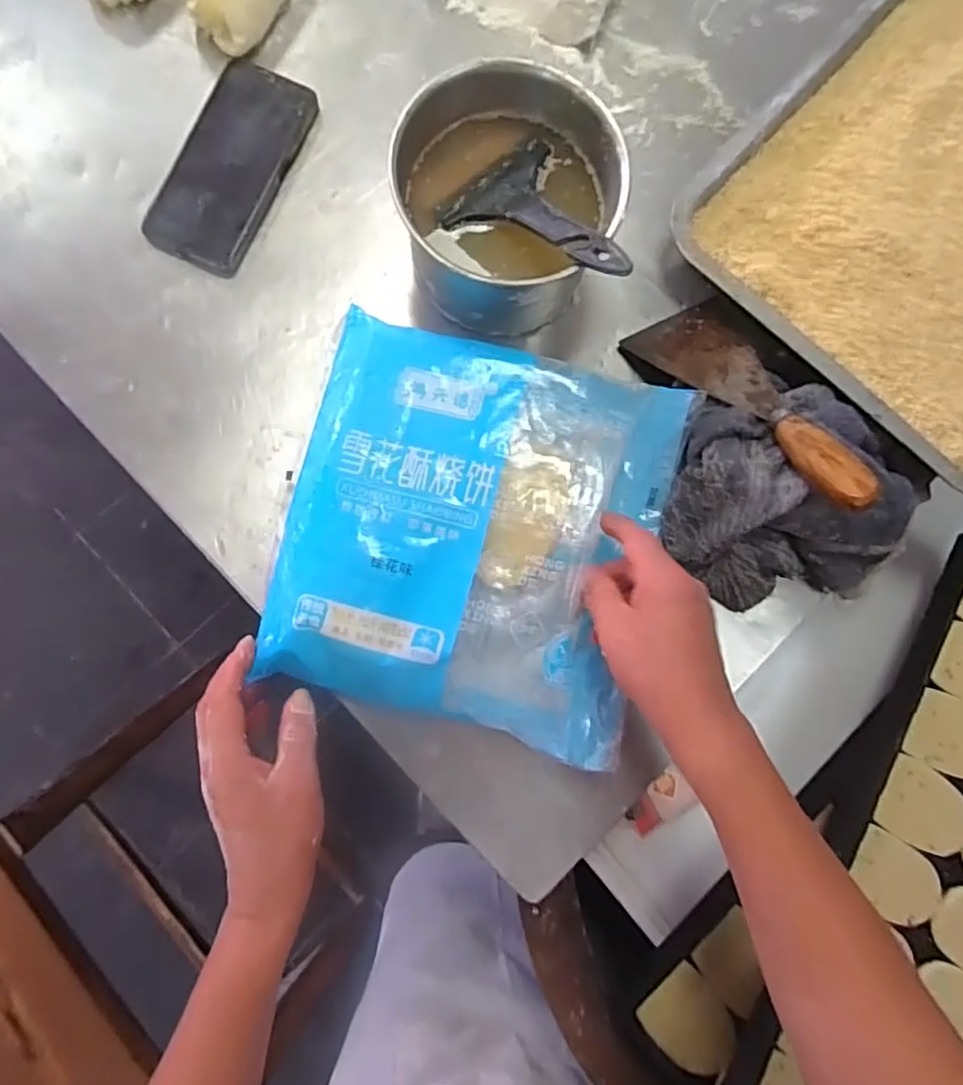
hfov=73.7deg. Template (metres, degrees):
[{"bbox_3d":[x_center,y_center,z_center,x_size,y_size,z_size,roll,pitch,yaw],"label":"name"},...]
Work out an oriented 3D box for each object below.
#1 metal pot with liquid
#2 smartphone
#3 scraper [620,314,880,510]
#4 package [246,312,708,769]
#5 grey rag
[{"bbox_3d":[0.018,-0.242,0.468,0.147,0.097,0.148,0,84,-4],"label":"metal pot with liquid"},{"bbox_3d":[-0.199,-0.299,0.509,0.079,0.016,0.168,23,84,2],"label":"smartphone"},{"bbox_3d":[0.198,-0.101,0.470,0.075,0.019,0.215,-30,56,-4],"label":"scraper"},{"bbox_3d":[-0.003,-0.009,0.464,0.265,0.064,0.268,14,84,1],"label":"package"},{"bbox_3d":[0.237,-0.036,0.468,0.191,0.052,0.159,-8,84,-1],"label":"grey rag"}]

